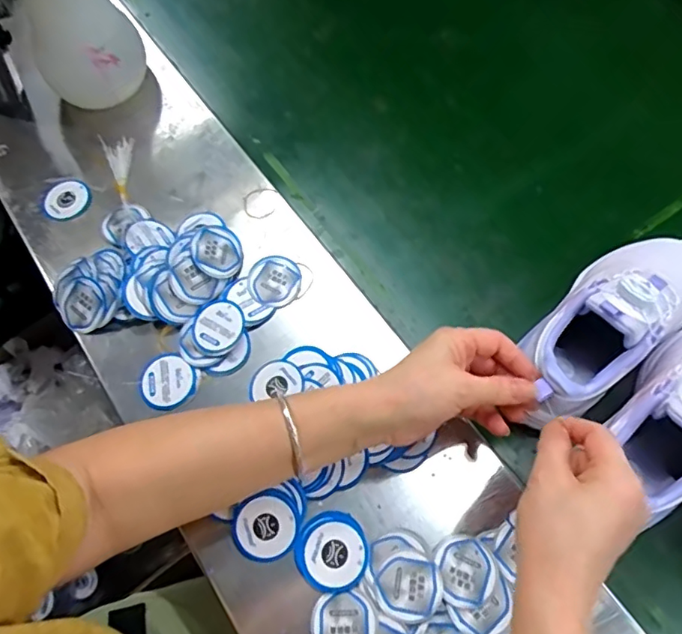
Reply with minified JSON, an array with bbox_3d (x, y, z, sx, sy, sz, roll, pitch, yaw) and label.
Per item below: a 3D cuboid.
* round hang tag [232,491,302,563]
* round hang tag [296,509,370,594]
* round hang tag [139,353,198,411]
[{"bbox_3d":[-0.058,0.162,0.423,0.051,0.005,0.047,0,83,1],"label":"round hang tag"},{"bbox_3d":[-0.007,0.177,0.415,0.053,0.006,0.054,-1,65,3],"label":"round hang tag"},{"bbox_3d":[-0.151,0.057,0.480,0.047,0.006,0.049,-1,65,3],"label":"round hang tag"}]

